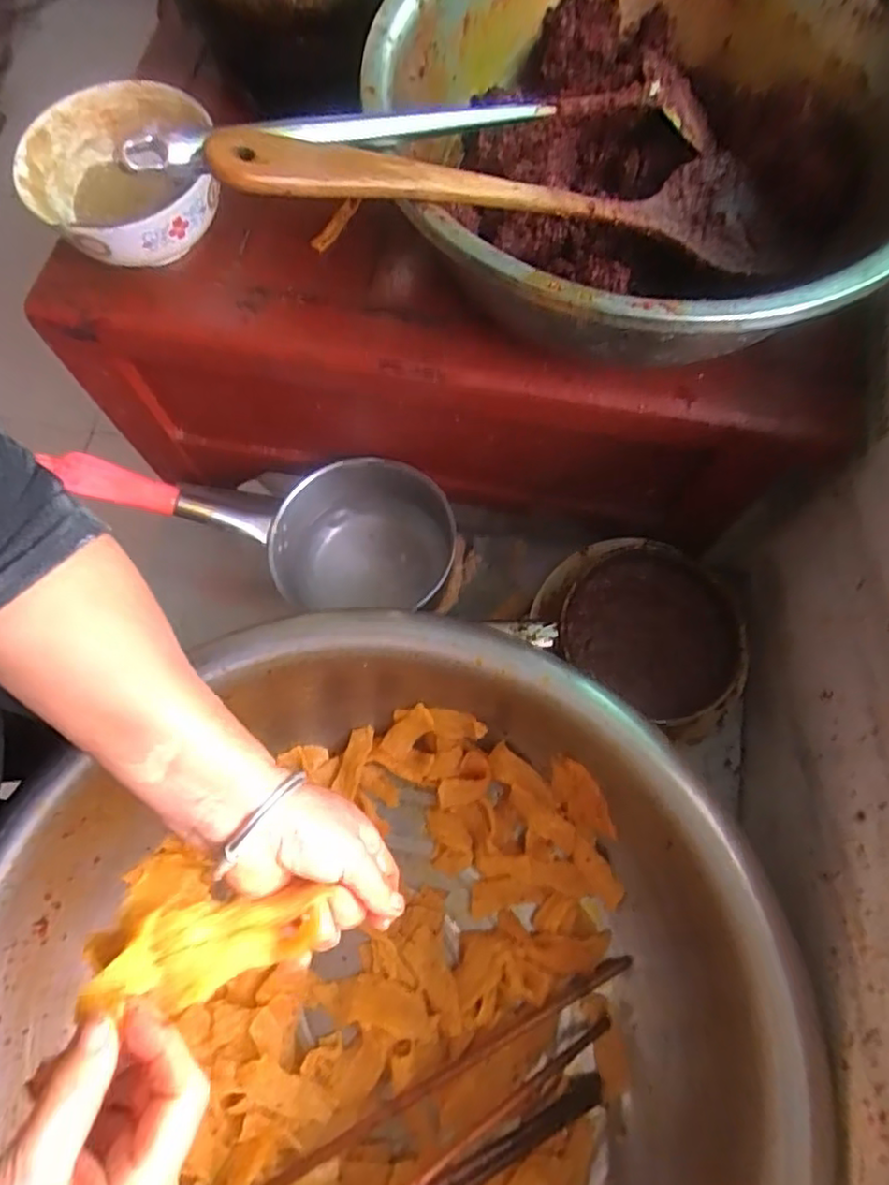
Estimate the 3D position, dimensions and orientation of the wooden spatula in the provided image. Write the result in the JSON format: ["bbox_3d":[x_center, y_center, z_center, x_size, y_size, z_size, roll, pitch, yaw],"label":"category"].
[{"bbox_3d":[0.052,-0.232,0.382,0.359,0.017,0.081,-10,73,-25],"label":"wooden spatula"}]

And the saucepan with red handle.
[{"bbox_3d":[-0.159,-0.062,0.604,0.345,0.137,0.119,9,72,-24],"label":"saucepan with red handle"}]

